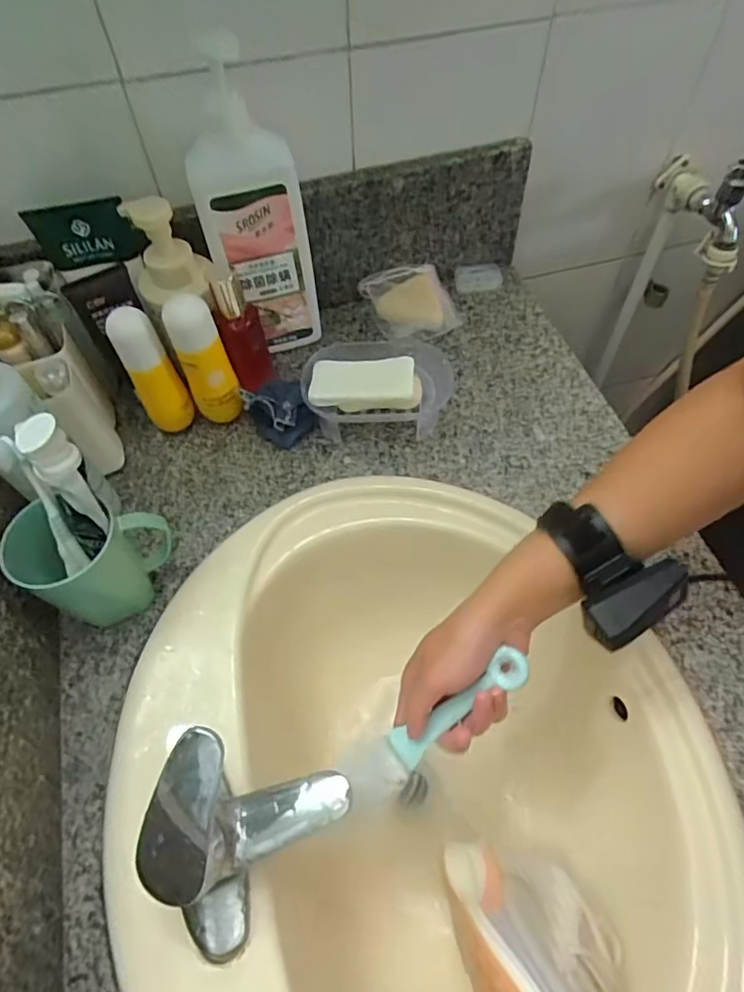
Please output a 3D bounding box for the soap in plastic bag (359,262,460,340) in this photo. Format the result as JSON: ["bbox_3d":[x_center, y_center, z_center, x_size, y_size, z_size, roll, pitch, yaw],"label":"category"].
[{"bbox_3d":[0.051,-0.234,0.688,0.103,0.042,0.094,-18,60,-8],"label":"soap in plastic bag"}]

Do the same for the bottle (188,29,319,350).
[{"bbox_3d":[-0.113,-0.268,0.560,0.086,0.276,0.065,14,61,11],"label":"bottle"}]

